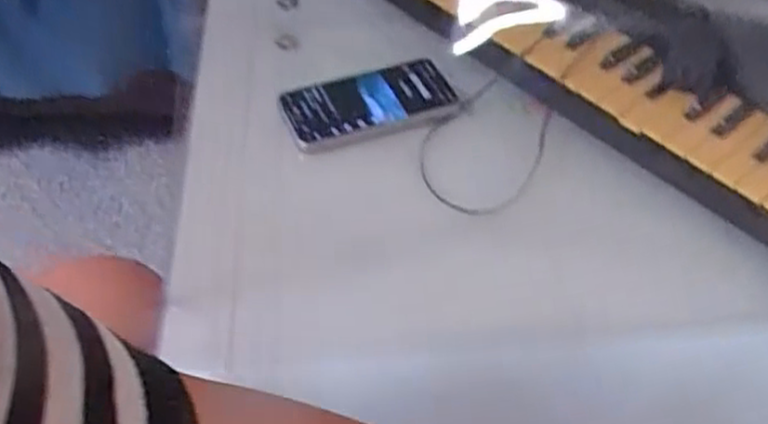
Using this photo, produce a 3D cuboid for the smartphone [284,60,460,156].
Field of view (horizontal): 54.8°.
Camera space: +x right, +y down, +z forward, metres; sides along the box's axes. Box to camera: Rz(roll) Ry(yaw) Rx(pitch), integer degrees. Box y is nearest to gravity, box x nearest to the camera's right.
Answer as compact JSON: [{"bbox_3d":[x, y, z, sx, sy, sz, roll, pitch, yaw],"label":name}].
[{"bbox_3d":[-0.016,-0.104,0.675,0.156,0.014,0.082,-19,53,-20],"label":"smartphone"}]

